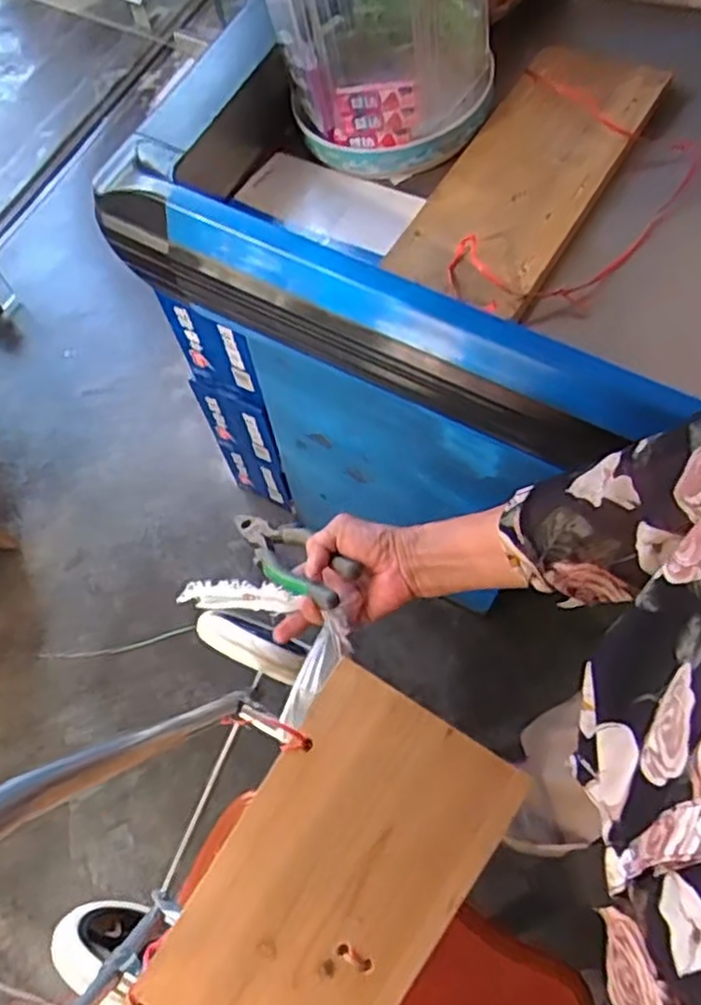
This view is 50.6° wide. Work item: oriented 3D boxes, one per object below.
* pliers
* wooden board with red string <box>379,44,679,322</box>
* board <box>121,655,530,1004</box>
[{"bbox_3d":[-0.062,0.044,0.676,0.055,0.015,0.199,-43,33,-13],"label":"pliers"},{"bbox_3d":[0.174,-0.319,0.710,0.141,0.022,0.336,29,73,14],"label":"wooden board with red string"},{"bbox_3d":[-0.027,0.313,0.565,0.171,0.011,0.348,33,82,7],"label":"board"}]

